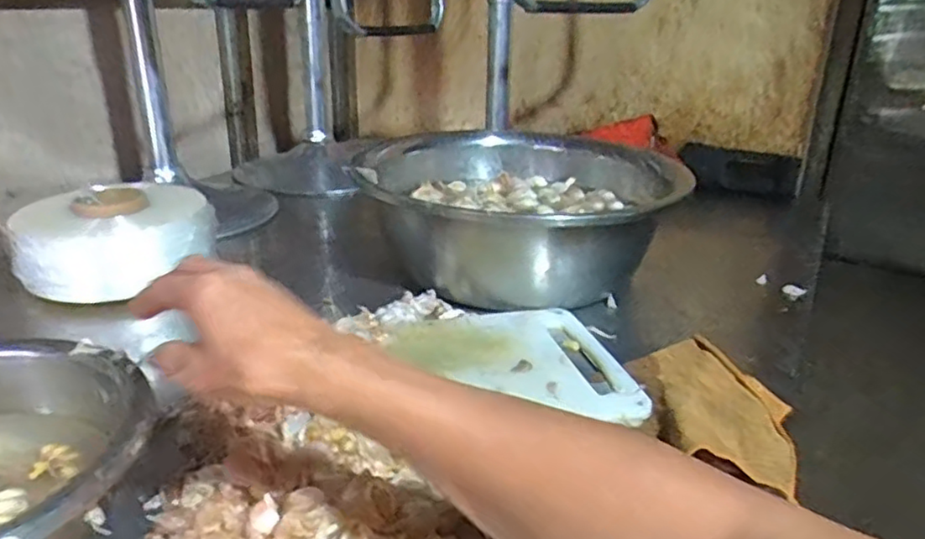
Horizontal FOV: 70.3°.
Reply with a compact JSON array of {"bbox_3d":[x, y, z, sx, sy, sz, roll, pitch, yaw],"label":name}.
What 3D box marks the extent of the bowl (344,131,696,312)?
[{"bbox_3d":[0.069,-0.092,0.989,0.433,0.150,0.452,2,22,-1],"label":"bowl"}]

